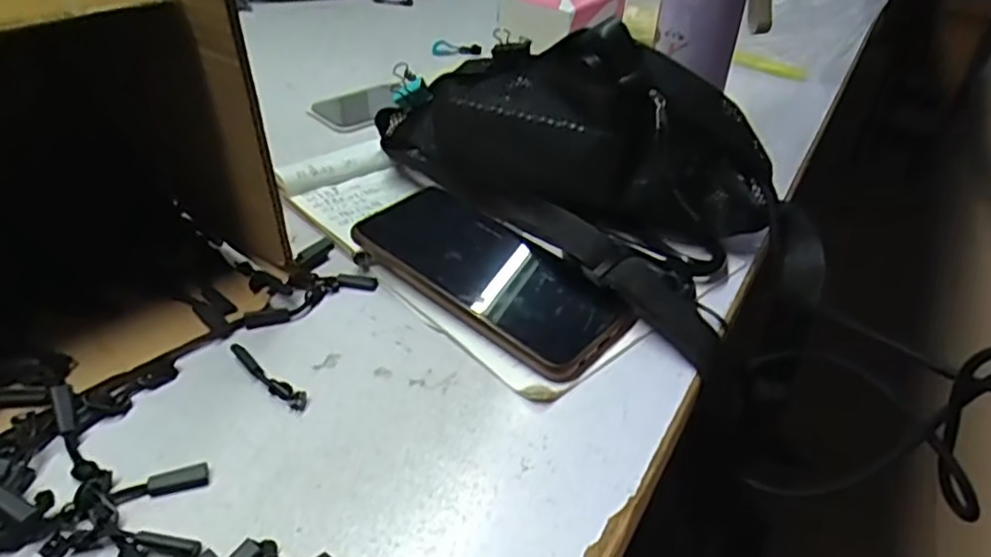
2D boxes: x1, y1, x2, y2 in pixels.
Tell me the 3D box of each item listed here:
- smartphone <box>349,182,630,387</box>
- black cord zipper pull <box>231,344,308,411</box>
[{"bbox_3d":[-0.004,-0.005,0.388,0.163,0.011,0.078,32,46,27],"label":"smartphone"},{"bbox_3d":[-0.116,0.049,0.335,0.059,0.004,0.010,28,44,27],"label":"black cord zipper pull"}]

